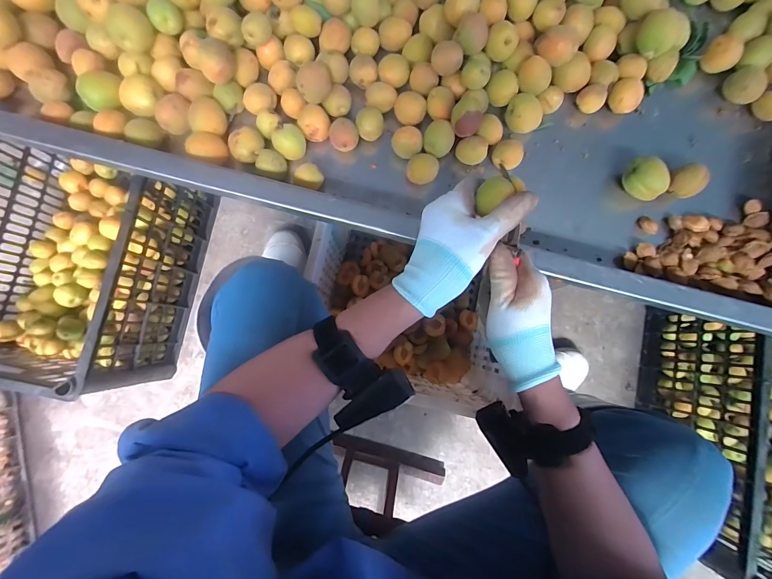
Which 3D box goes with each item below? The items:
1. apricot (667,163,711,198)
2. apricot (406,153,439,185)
[{"bbox_3d":[0.360,-0.130,0.441,0.031,0.038,0.038,-25,84,-5],"label":"apricot"},{"bbox_3d":[0.044,-0.144,0.447,0.036,0.029,0.031,15,82,0],"label":"apricot"}]

